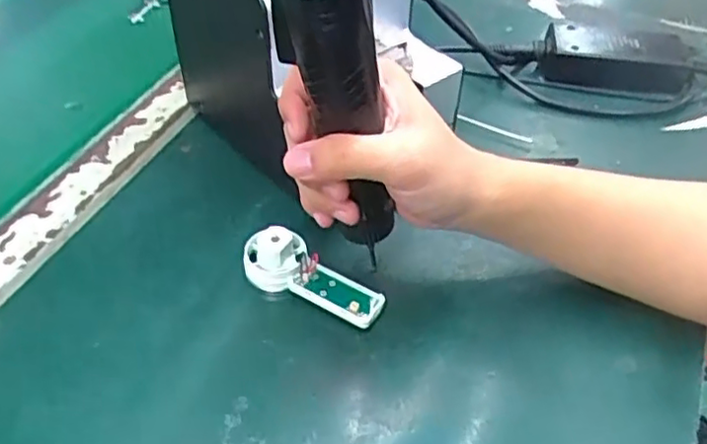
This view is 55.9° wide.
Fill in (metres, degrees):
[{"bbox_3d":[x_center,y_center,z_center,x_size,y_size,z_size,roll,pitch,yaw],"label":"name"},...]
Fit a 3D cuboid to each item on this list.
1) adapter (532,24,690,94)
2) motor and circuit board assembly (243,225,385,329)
[{"bbox_3d":[0.230,-0.146,0.590,0.126,0.035,0.053,6,46,2],"label":"adapter"},{"bbox_3d":[-0.025,0.031,0.410,0.091,0.030,0.032,20,48,16],"label":"motor and circuit board assembly"}]

